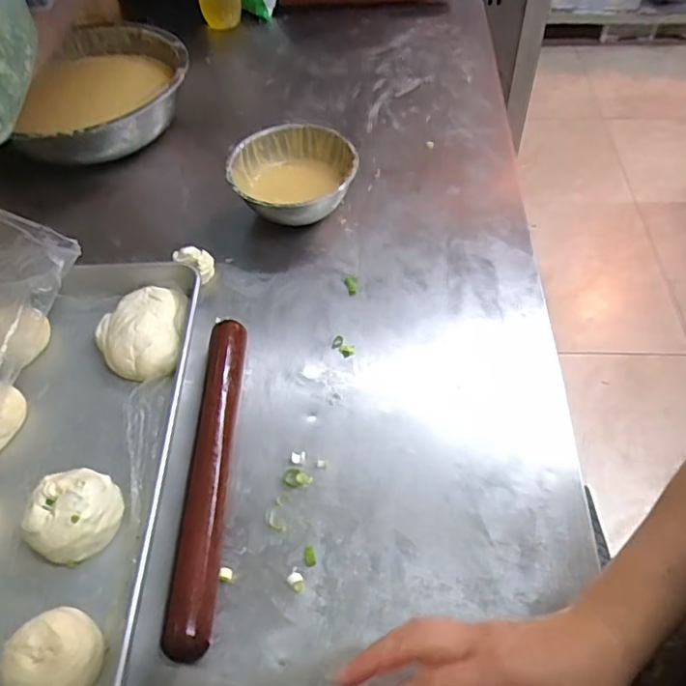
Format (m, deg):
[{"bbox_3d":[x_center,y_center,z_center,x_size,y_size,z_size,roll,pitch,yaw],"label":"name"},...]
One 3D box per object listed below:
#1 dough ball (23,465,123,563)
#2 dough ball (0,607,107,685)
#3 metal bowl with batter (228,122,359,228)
[{"bbox_3d":[-0.239,0.151,0.509,0.077,0.057,0.073,-31,57,-19],"label":"dough ball"},{"bbox_3d":[-0.218,0.246,0.441,0.063,0.055,0.067,-2,53,2],"label":"dough ball"},{"bbox_3d":[-0.063,-0.211,0.753,0.158,0.077,0.147,-2,53,2],"label":"metal bowl with batter"}]

